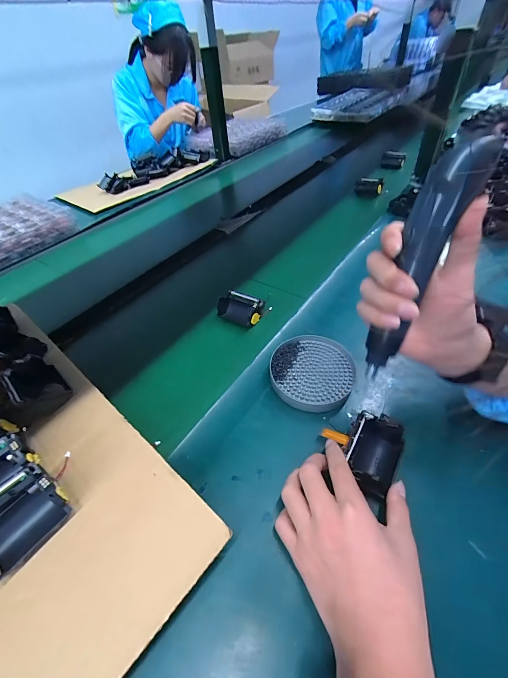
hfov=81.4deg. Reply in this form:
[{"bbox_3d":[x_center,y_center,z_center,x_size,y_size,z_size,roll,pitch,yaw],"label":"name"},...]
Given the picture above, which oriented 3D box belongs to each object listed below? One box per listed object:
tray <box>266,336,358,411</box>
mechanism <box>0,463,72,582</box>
[{"bbox_3d":[0.081,0.042,0.411,0.110,0.023,0.116,-2,47,2],"label":"tray"},{"bbox_3d":[-0.199,0.152,0.244,0.048,0.045,0.076,28,54,30],"label":"mechanism"}]

